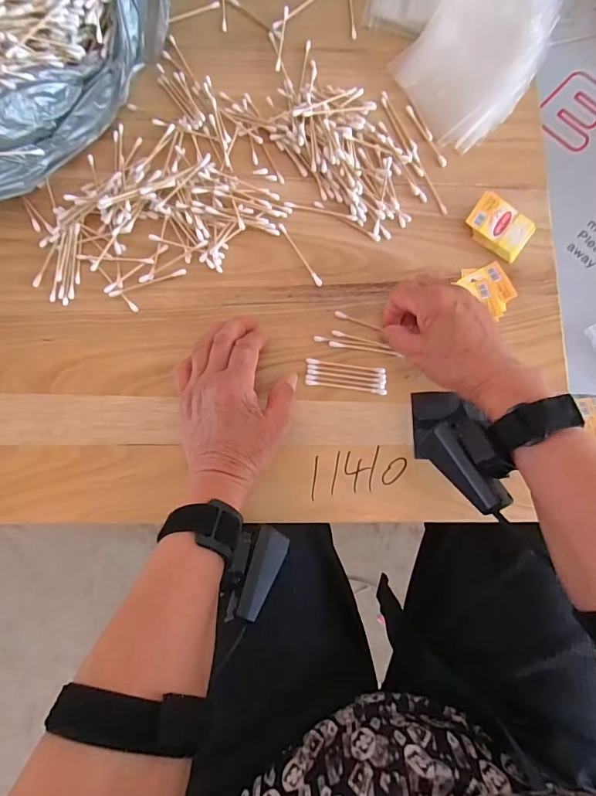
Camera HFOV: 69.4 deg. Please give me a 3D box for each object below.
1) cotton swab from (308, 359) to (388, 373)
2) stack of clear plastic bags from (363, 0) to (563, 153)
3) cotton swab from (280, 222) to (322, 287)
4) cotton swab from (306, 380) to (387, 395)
[{"bbox_3d":[0.044,-0.029,0.388,0.071,0.004,0.005,8,82,-1],"label":"cotton swab"},{"bbox_3d":[0.170,-0.371,0.426,0.171,0.039,0.196,-33,84,-7],"label":"stack of clear plastic bags"},{"bbox_3d":[0.002,-0.136,0.405,0.007,0.004,0.070,-32,84,-6],"label":"cotton swab"},{"bbox_3d":[0.044,-0.010,0.386,0.072,0.004,0.005,8,82,-1],"label":"cotton swab"}]

